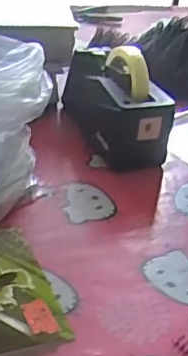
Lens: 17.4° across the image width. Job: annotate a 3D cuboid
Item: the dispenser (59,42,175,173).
[{"bbox_3d":[0.028,-0.110,0.828,0.091,0.121,0.206,-4,34,-17],"label":"dispenser"}]

